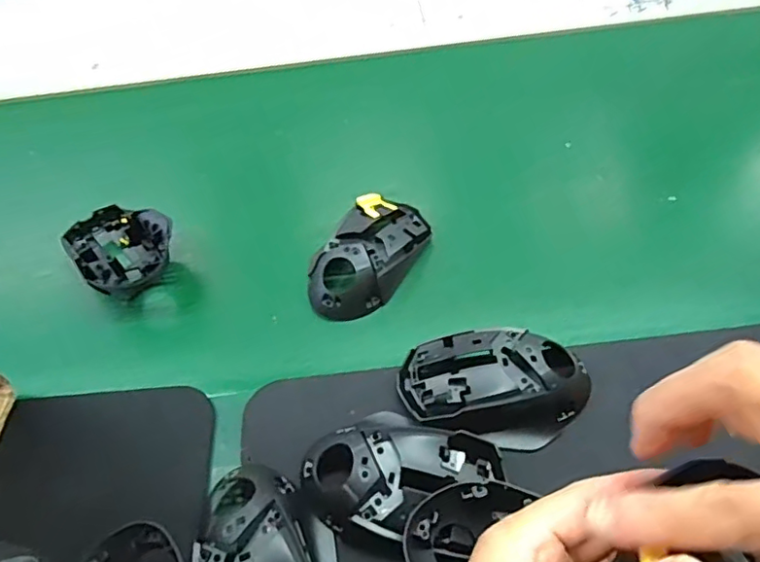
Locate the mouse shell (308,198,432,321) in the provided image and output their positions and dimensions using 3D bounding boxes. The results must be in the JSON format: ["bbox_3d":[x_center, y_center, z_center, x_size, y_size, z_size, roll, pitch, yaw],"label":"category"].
[{"bbox_3d":[-0.008,-0.022,0.431,0.059,0.032,0.114,23,59,21],"label":"mouse shell"}]

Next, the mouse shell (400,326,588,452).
[{"bbox_3d":[0.070,0.063,0.346,0.112,0.032,0.069,-4,53,2],"label":"mouse shell"}]

